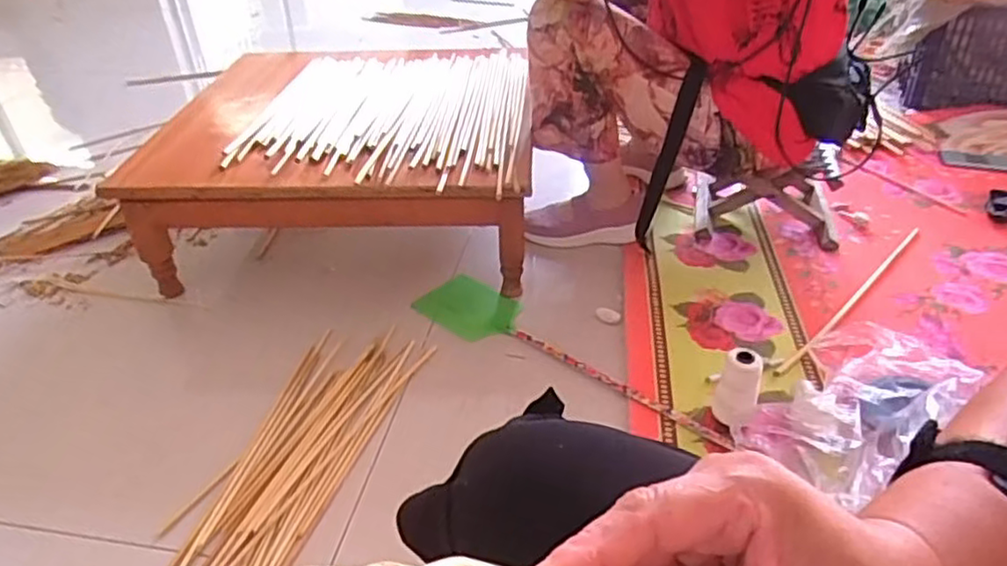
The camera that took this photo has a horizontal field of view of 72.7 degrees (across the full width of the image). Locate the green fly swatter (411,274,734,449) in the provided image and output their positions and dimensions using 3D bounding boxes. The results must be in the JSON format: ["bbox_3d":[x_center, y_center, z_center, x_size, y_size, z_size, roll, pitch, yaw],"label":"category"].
[{"bbox_3d":[0.103,0.104,1.100,0.557,0.024,0.119,20,43,29],"label":"green fly swatter"}]

